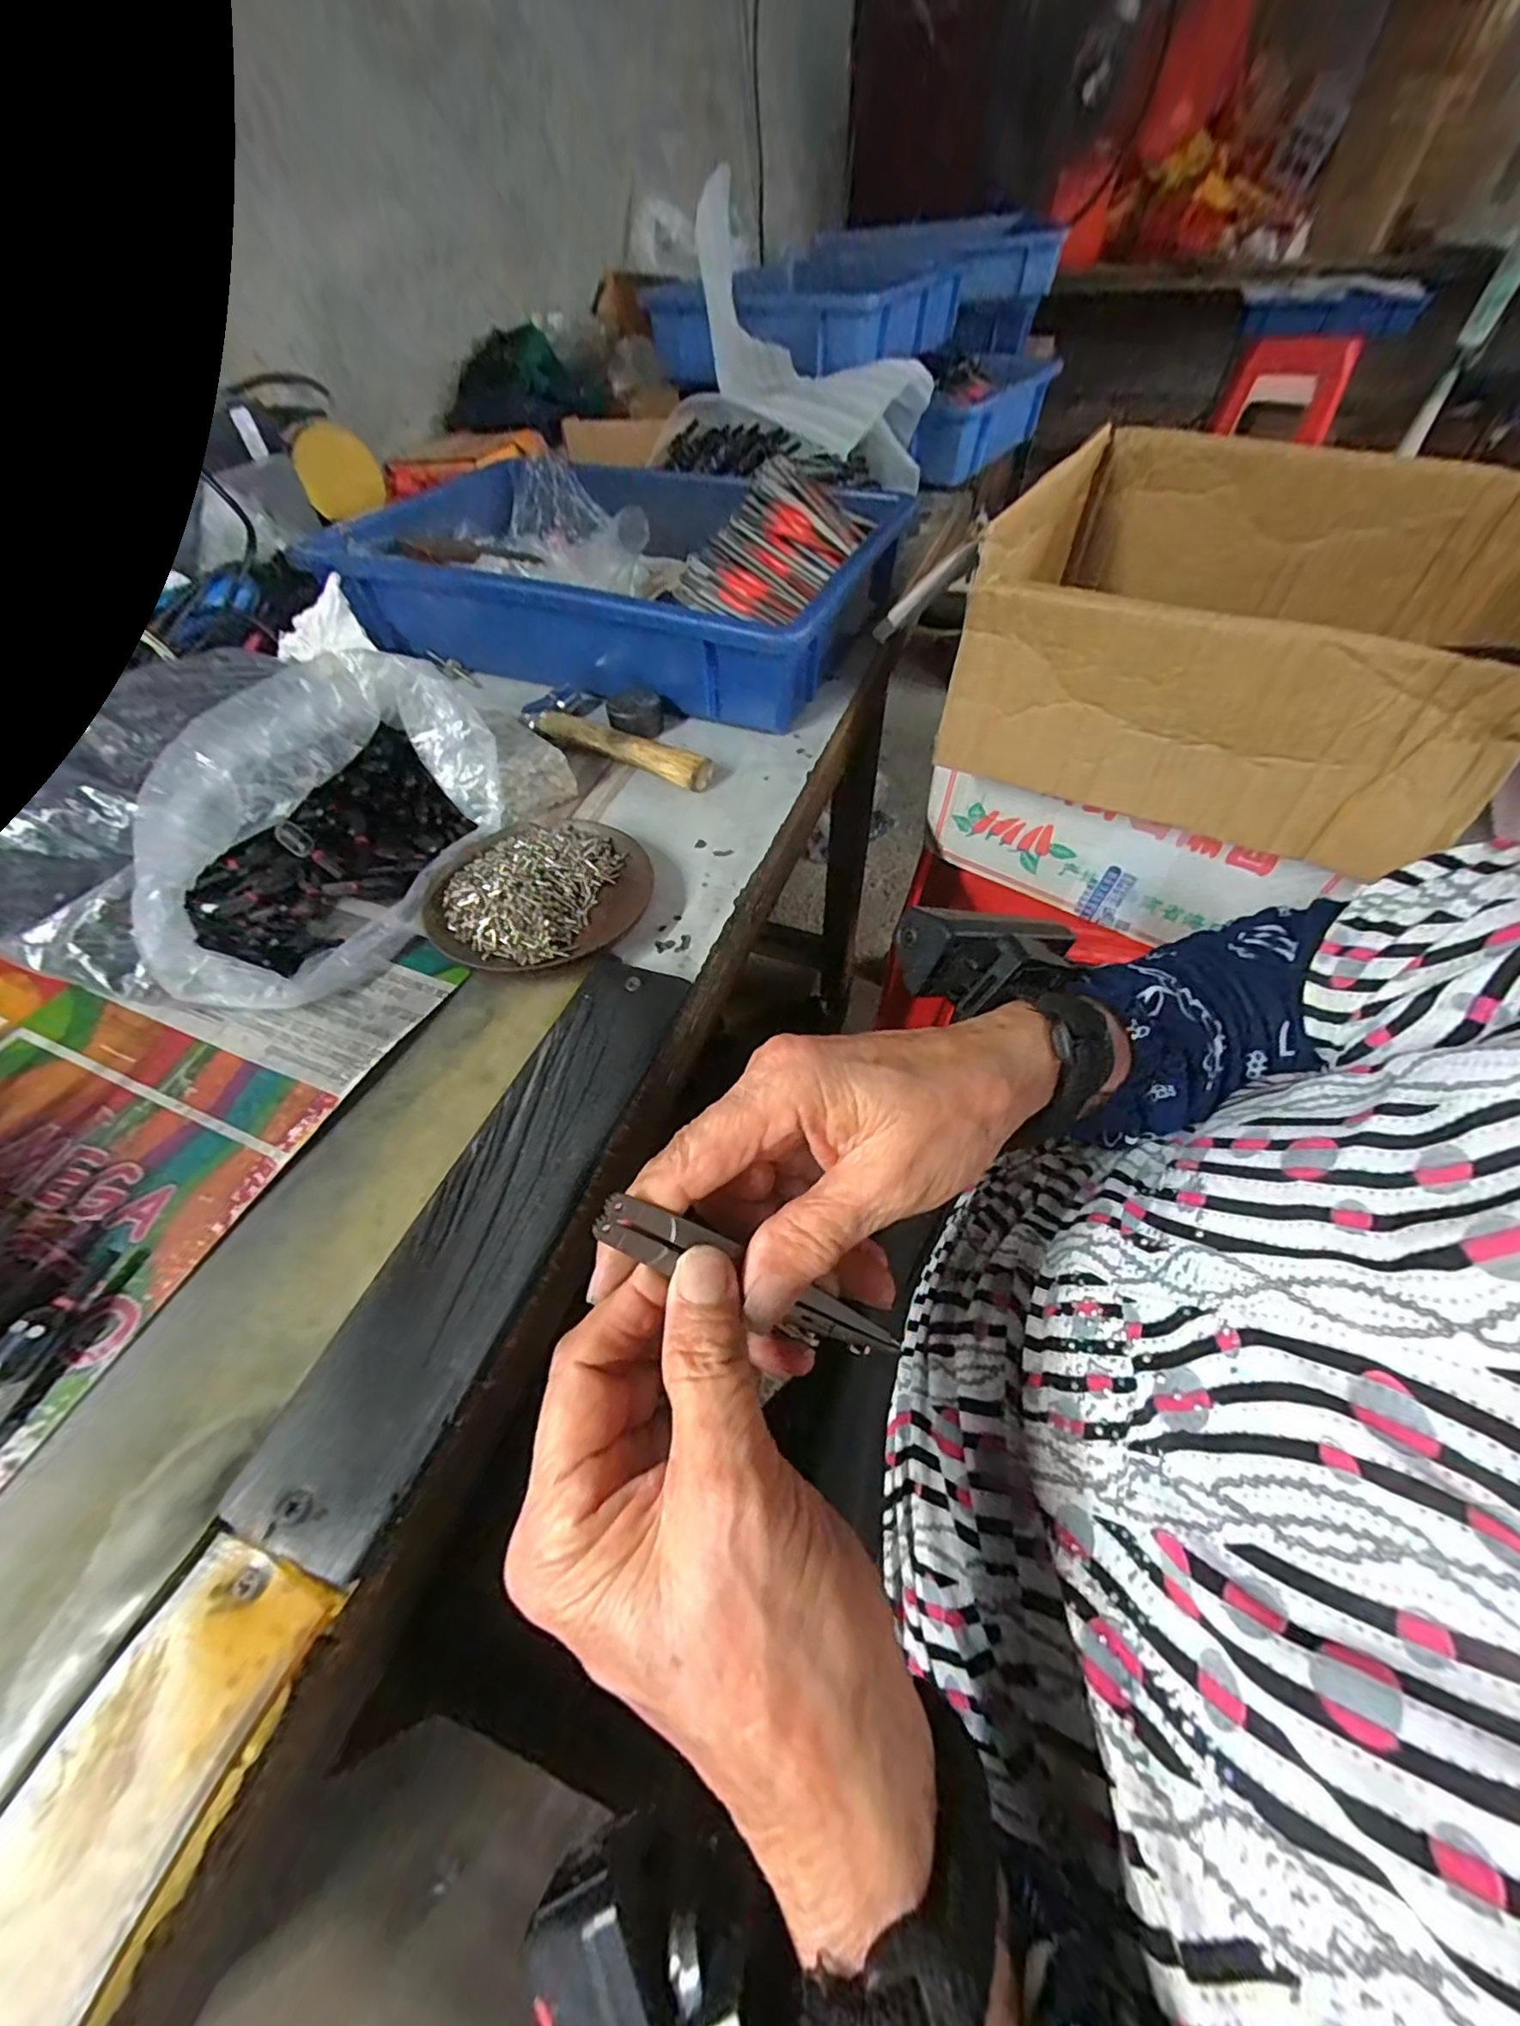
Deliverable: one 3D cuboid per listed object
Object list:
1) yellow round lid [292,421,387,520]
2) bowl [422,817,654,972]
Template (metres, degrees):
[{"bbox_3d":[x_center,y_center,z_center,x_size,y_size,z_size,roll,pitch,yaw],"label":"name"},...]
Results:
[{"bbox_3d":[-0.385,-0.496,0.584,0.072,0.063,0.008,-38,55,-22],"label":"yellow round lid"},{"bbox_3d":[-0.115,-0.066,0.335,0.104,0.019,0.110,-1,53,1],"label":"bowl"}]

